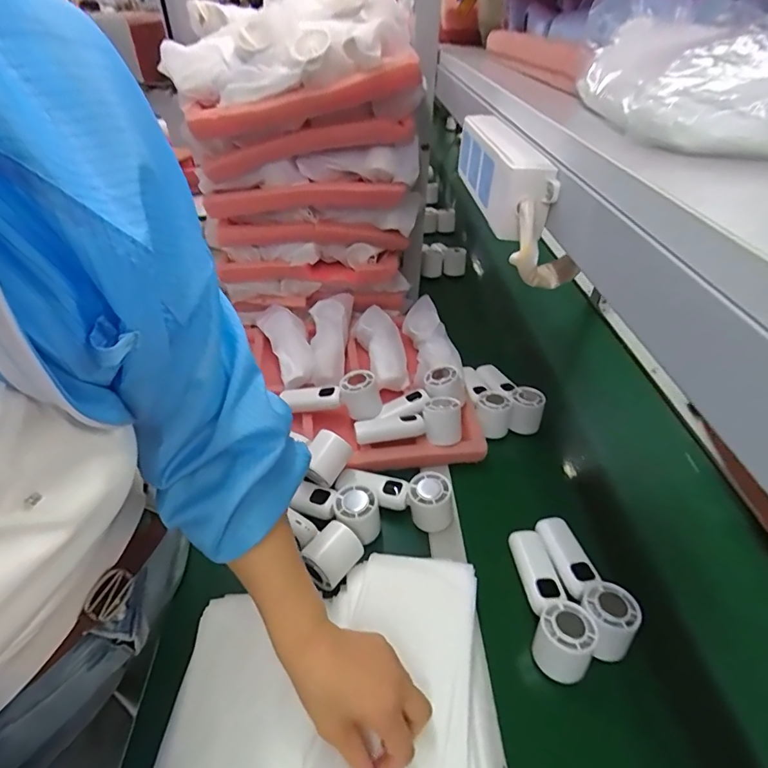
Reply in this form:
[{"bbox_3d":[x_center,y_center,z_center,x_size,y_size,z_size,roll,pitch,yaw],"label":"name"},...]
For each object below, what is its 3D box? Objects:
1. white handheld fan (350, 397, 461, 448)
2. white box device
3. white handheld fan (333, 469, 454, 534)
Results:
[{"bbox_3d":[0.034,0.053,0.649,0.150,0.050,0.062,-1,40,-3],"label":"white handheld fan"},{"bbox_3d":[0.090,-0.170,0.362,0.030,0.053,0.169,-3,41,-5],"label":"white box device"},{"bbox_3d":[0.012,0.144,0.589,0.155,0.057,0.051,9,41,10],"label":"white handheld fan"}]

